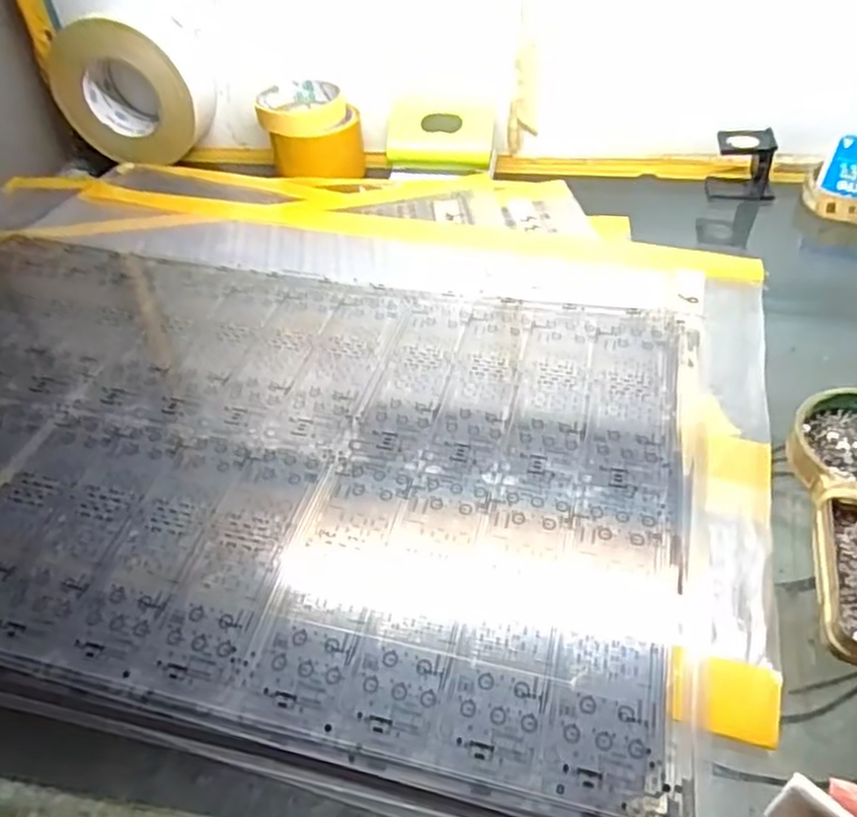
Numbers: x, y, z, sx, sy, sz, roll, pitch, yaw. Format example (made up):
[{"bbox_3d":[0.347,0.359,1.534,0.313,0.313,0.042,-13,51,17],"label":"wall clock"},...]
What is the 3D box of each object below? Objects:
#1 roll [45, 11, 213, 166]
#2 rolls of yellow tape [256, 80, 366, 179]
[{"bbox_3d":[-0.289,-0.313,0.681,0.134,0.119,0.071,10,46,12],"label":"roll"},{"bbox_3d":[-0.112,-0.273,0.674,0.092,0.059,0.092,-5,45,-2],"label":"rolls of yellow tape"}]

